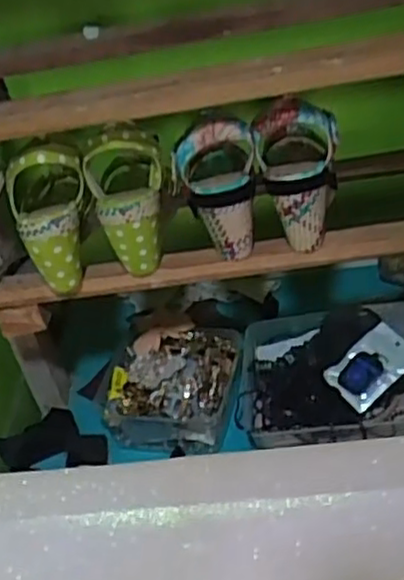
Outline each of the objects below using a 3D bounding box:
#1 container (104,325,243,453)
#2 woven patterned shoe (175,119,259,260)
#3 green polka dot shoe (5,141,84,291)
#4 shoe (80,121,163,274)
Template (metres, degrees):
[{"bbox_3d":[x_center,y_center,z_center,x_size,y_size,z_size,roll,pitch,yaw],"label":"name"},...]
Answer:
[{"bbox_3d":[-0.033,0.121,0.918,0.163,0.072,0.157,-3,37,13],"label":"container"},{"bbox_3d":[0.020,-0.104,0.727,0.082,0.132,0.085,-9,36,5],"label":"woven patterned shoe"},{"bbox_3d":[-0.150,-0.078,0.740,0.080,0.137,0.084,-18,36,-8],"label":"green polka dot shoe"},{"bbox_3d":[-0.076,-0.087,0.730,0.082,0.153,0.065,-7,14,1],"label":"shoe"}]

